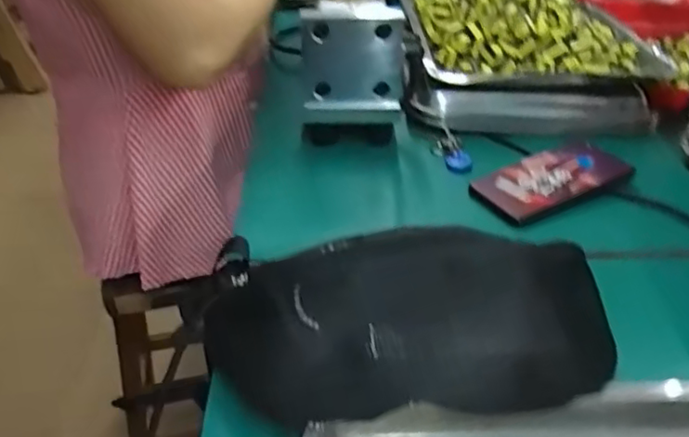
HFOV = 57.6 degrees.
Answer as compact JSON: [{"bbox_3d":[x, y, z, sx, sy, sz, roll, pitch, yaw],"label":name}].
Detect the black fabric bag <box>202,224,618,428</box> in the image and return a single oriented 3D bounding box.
[{"bbox_3d":[0.037,0.071,0.395,0.263,0.083,0.106,-3,35,-3],"label":"black fabric bag"}]

